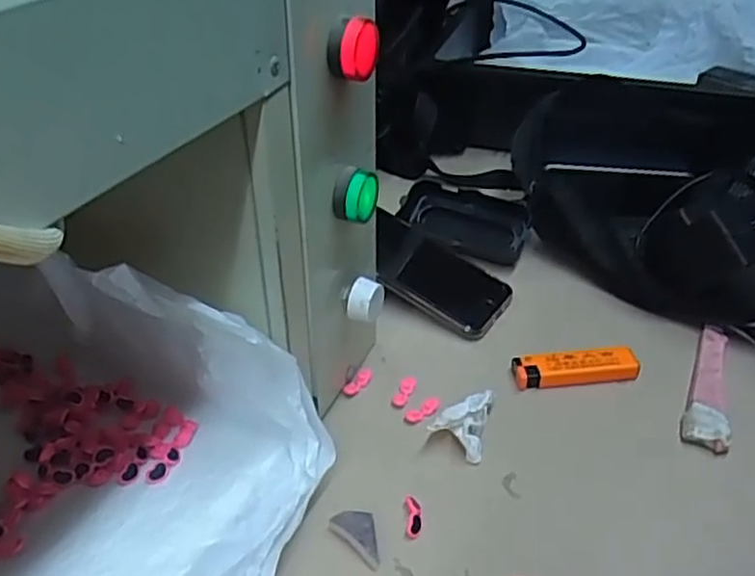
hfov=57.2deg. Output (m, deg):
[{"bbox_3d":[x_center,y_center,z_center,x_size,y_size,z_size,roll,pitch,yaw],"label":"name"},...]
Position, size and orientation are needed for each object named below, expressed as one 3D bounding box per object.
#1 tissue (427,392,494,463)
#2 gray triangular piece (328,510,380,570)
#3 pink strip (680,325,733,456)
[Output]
[{"bbox_3d":[0.055,0.079,0.419,0.032,0.022,0.044,16,41,21],"label":"tissue"},{"bbox_3d":[-0.008,0.129,0.363,0.034,0.007,0.019,29,47,33],"label":"gray triangular piece"},{"bbox_3d":[0.217,0.061,0.452,0.025,0.017,0.112,15,40,19],"label":"pink strip"}]

